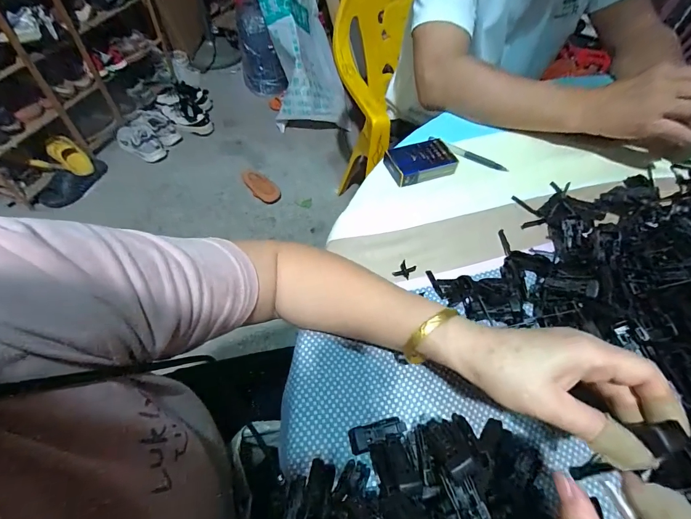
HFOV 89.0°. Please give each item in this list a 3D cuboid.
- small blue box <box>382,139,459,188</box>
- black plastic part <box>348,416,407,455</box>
[{"bbox_3d":[0.104,-0.136,0.492,0.093,0.022,0.059,-15,57,-12],"label":"small blue box"},{"bbox_3d":[0.028,0.150,0.301,0.049,0.016,0.019,-12,57,-9],"label":"black plastic part"}]

